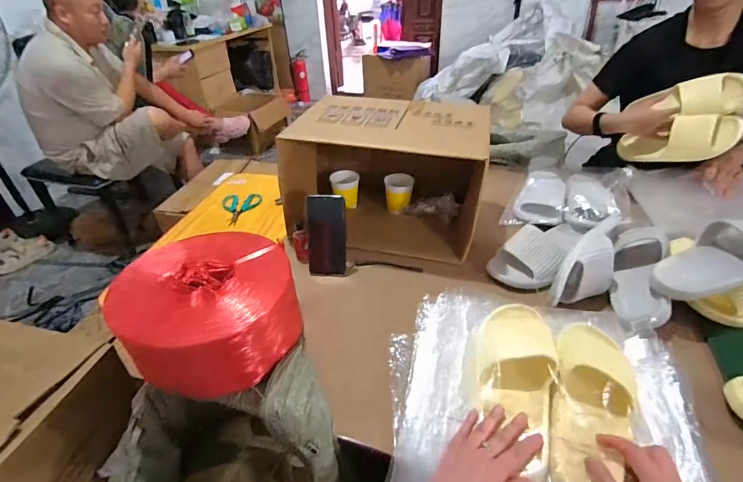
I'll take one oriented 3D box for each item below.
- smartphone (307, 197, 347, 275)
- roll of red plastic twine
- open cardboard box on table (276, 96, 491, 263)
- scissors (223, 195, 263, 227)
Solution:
[{"bbox_3d":[-0.092,-0.010,0.790,0.077,0.164,0.015,2,13,6],"label":"smartphone"},{"bbox_3d":[-0.258,0.103,0.655,0.248,0.149,0.231,-2,36,1],"label":"roll of red plastic twine"},{"bbox_3d":[0.040,-0.157,0.911,0.418,0.260,0.297,6,37,11],"label":"open cardboard box on table"},{"bbox_3d":[-0.346,-0.091,1.060,0.102,0.016,0.141,-15,38,-16],"label":"scissors"}]

